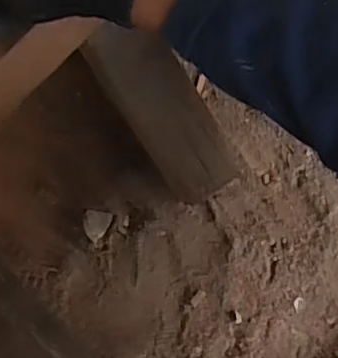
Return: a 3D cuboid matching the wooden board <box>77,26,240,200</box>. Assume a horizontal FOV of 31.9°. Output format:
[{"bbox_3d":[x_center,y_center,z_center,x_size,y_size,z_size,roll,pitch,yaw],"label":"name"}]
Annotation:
[{"bbox_3d":[-0.005,-0.051,0.437,0.052,0.030,0.142,-35,97,-7],"label":"wooden board"}]

